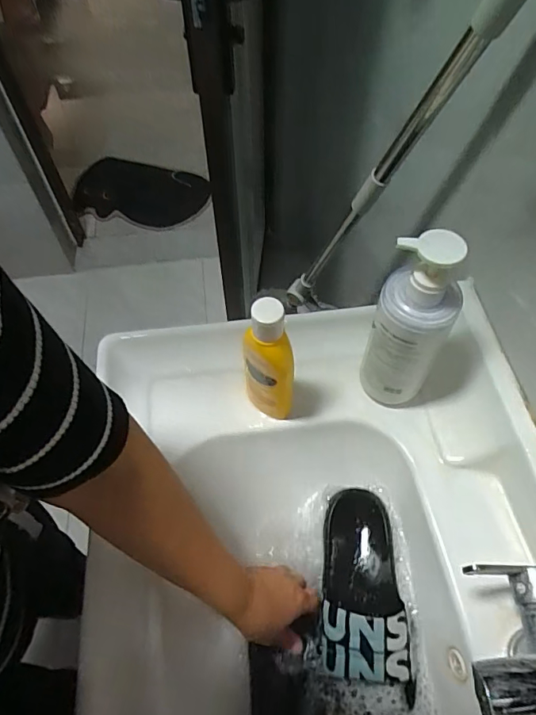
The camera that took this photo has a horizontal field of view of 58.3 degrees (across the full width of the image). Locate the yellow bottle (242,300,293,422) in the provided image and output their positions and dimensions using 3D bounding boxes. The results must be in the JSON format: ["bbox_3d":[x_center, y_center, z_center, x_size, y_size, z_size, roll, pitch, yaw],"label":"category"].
[{"bbox_3d":[0.002,0.013,0.528,0.051,0.199,0.035,37,66,21],"label":"yellow bottle"}]

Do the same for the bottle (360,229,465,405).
[{"bbox_3d":[0.147,-0.029,0.505,0.071,0.226,0.057,25,62,15],"label":"bottle"}]

